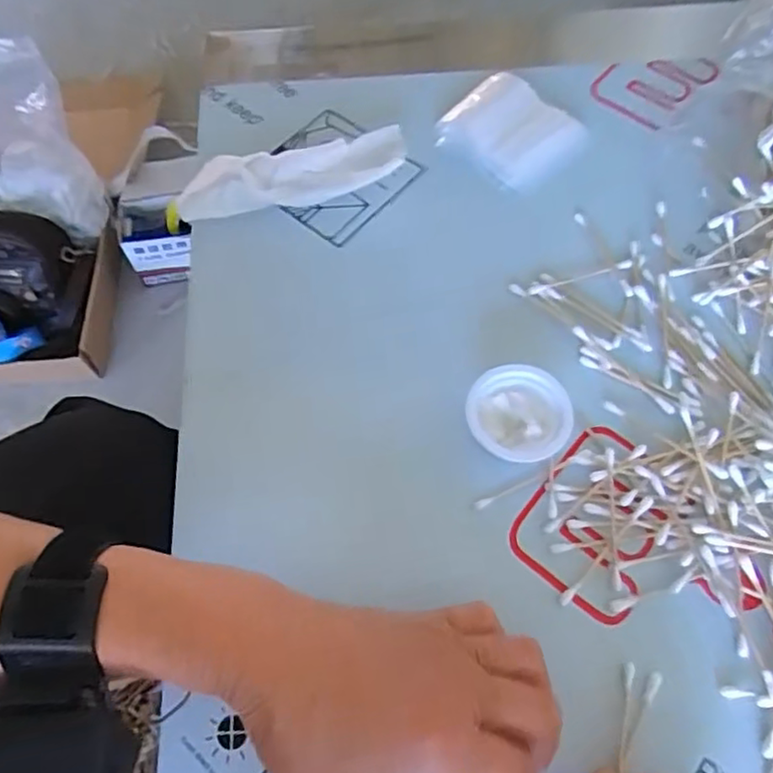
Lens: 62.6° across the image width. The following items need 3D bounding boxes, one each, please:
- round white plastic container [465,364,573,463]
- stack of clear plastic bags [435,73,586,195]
[{"bbox_3d":[0.071,0.017,0.346,0.053,0.027,0.050,-1,65,1],"label":"round white plastic container"},{"bbox_3d":[0.092,-0.183,0.456,0.090,0.012,0.081,35,70,17],"label":"stack of clear plastic bags"}]

